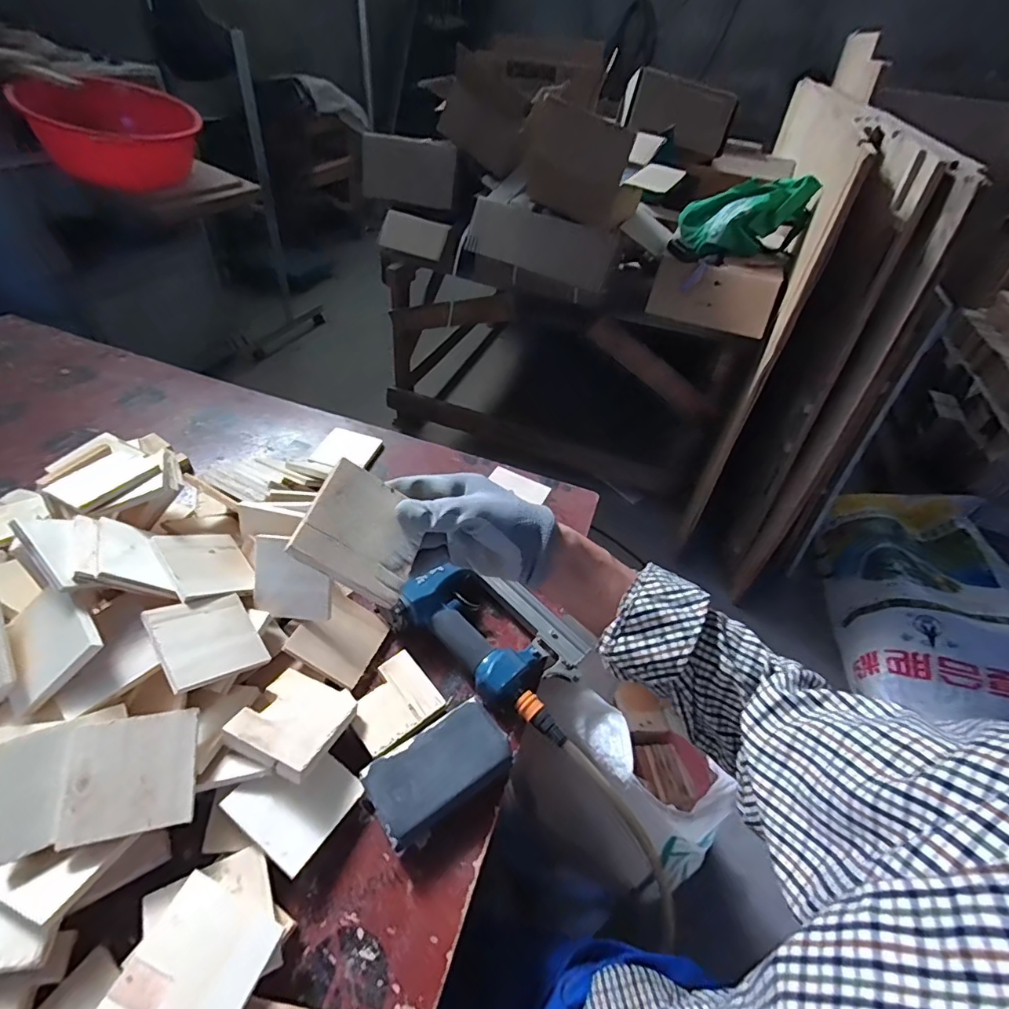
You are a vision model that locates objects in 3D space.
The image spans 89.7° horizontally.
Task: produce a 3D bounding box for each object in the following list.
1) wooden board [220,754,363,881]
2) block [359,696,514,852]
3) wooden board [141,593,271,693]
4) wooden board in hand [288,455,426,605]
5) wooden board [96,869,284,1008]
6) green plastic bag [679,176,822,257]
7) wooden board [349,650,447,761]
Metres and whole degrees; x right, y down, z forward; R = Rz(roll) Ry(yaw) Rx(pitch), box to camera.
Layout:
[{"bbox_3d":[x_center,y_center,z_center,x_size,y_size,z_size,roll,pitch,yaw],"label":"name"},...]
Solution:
[{"bbox_3d":[-0.191,0.270,0.469,0.090,0.007,0.087,39,45,8],"label":"wooden board"},{"bbox_3d":[-0.065,0.261,0.504,0.135,0.034,0.073,-24,54,-27],"label":"block"},{"bbox_3d":[-0.294,0.134,0.506,0.090,0.006,0.087,-7,54,-53],"label":"wooden board"},{"bbox_3d":[-0.106,0.020,0.389,0.086,0.005,0.092,36,47,-22],"label":"wooden board in hand"},{"bbox_3d":[-0.229,0.343,0.376,0.090,0.011,0.088,21,47,13],"label":"wooden board"},{"bbox_3d":[0.624,-0.760,1.316,0.290,0.166,0.233,15,44,6],"label":"green plastic bag"},{"bbox_3d":[-0.122,0.212,0.551,0.090,0.008,0.080,-30,56,-31],"label":"wooden board"}]

